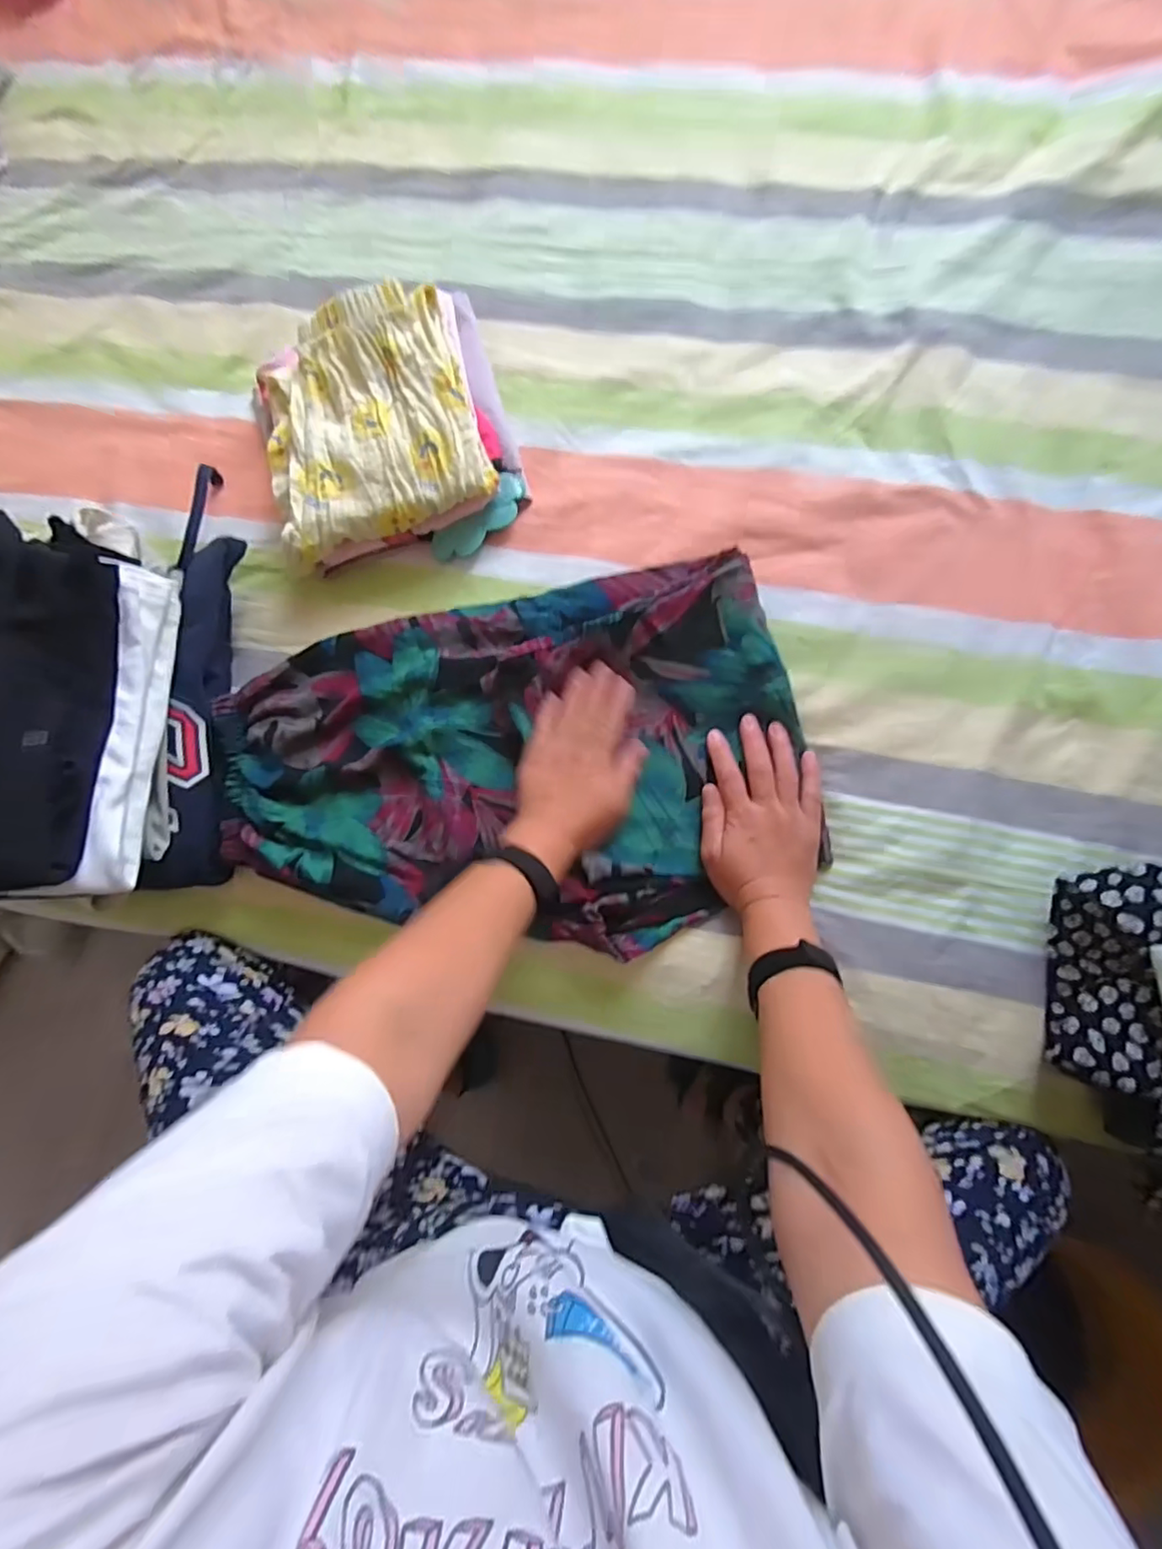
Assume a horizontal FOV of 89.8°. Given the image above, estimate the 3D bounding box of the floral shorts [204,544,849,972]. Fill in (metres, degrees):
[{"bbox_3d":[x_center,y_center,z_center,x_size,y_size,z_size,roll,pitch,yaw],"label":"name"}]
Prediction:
[{"bbox_3d":[-0.065,-0.003,0.536,0.517,0.047,0.330,-11,82,5],"label":"floral shorts"}]

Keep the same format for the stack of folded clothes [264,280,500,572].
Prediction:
[{"bbox_3d":[-0.210,-0.338,0.569,0.216,0.064,0.222,-19,81,4],"label":"stack of folded clothes"}]

